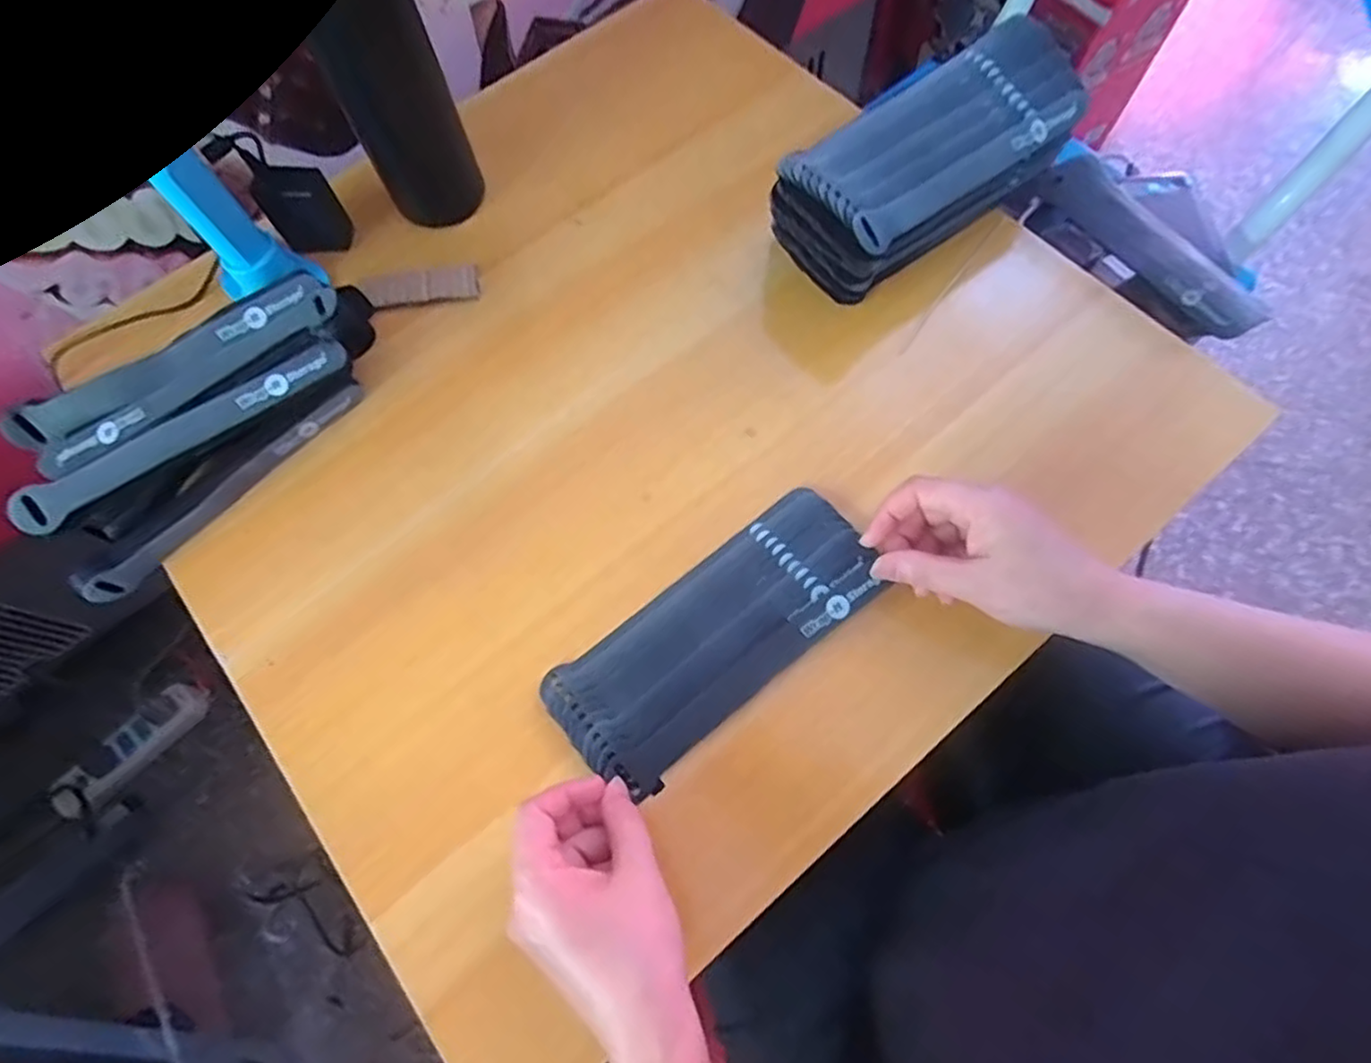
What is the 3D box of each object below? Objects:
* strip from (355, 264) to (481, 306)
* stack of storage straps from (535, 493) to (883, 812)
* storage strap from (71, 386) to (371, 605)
[{"bbox_3d":[-0.190,-0.174,0.482,0.082,0.008,0.027,-10,70,-1],"label":"strip"},{"bbox_3d":[0.019,0.056,0.381,0.196,0.017,0.079,-38,70,-10],"label":"stack of storage straps"},{"bbox_3d":[-0.288,-0.027,0.428,0.199,0.019,0.011,-42,73,-12],"label":"storage strap"}]

